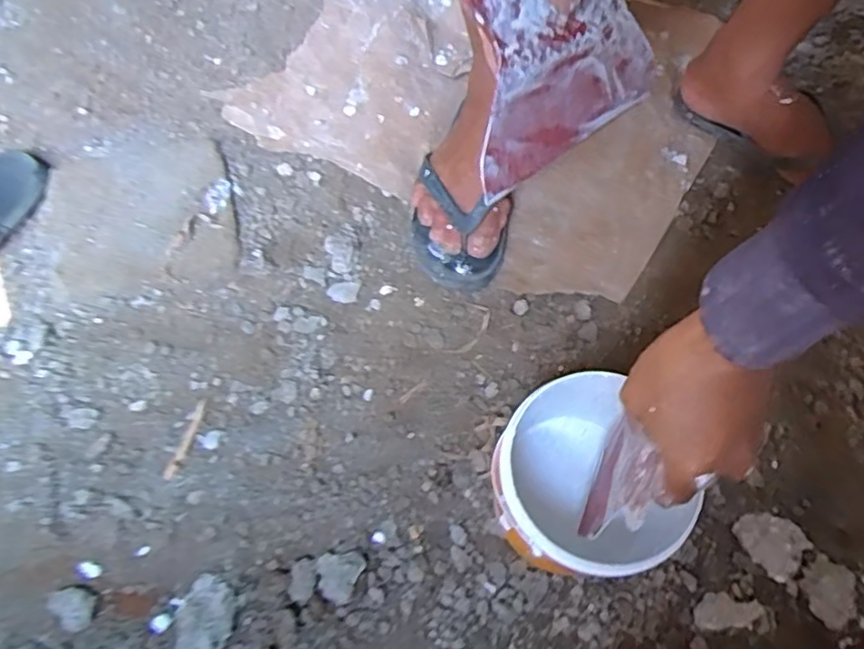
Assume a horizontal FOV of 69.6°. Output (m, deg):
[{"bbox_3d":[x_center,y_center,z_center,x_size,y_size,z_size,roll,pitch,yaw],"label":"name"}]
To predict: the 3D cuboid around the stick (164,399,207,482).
[{"bbox_3d":[-0.245,0.114,0.621,0.013,0.007,0.084,16,68,4],"label":"stick"}]

